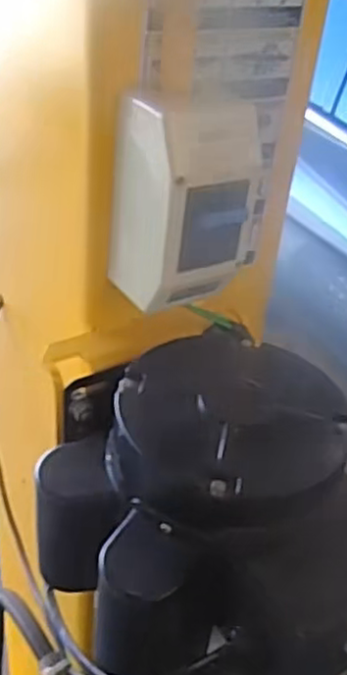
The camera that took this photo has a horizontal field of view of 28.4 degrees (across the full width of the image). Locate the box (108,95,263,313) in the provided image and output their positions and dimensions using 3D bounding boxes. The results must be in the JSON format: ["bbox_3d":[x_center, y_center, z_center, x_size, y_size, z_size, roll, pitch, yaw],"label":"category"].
[{"bbox_3d":[0.008,-0.093,0.462,0.077,0.138,0.070,-11,39,-22],"label":"box"}]

